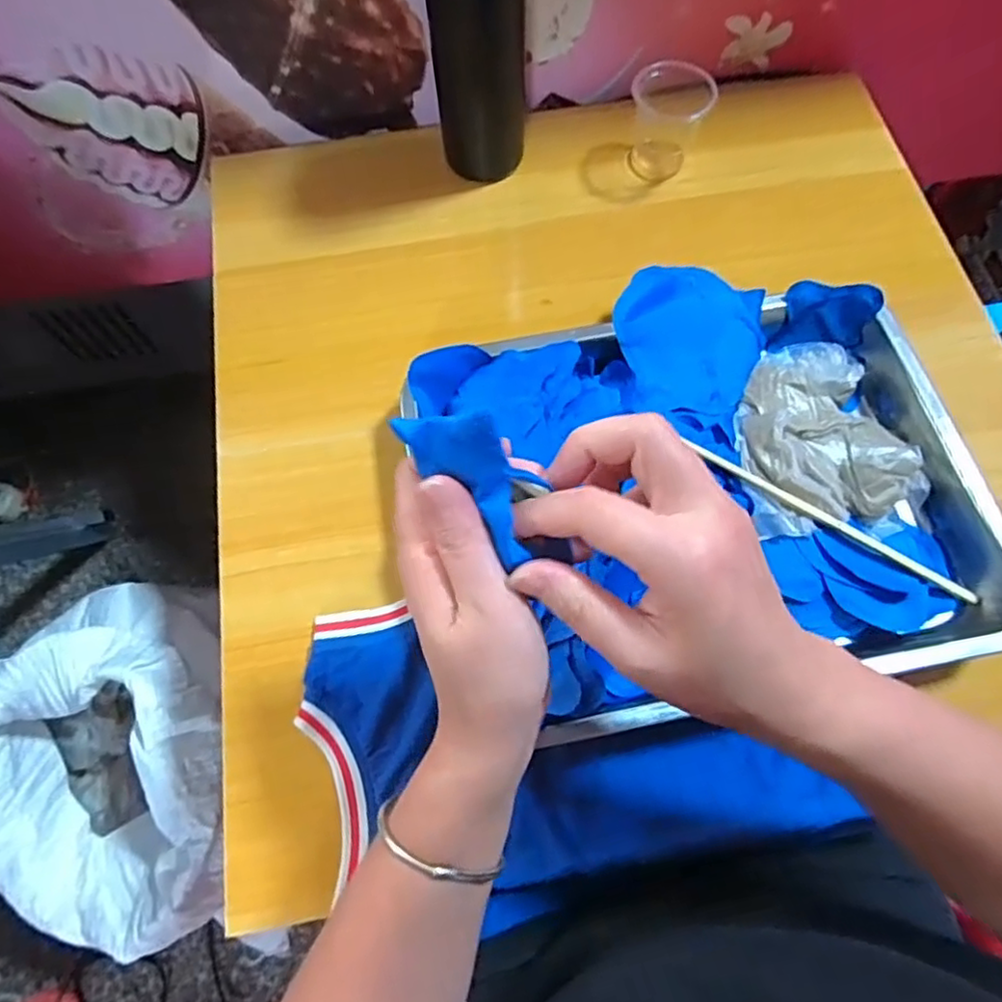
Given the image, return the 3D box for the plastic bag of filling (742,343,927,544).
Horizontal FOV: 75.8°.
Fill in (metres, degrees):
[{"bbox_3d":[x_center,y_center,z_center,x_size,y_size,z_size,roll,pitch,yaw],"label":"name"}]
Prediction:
[{"bbox_3d":[0.208,-0.048,0.426,0.116,0.037,0.140,-5,69,-2],"label":"plastic bag of filling"}]

